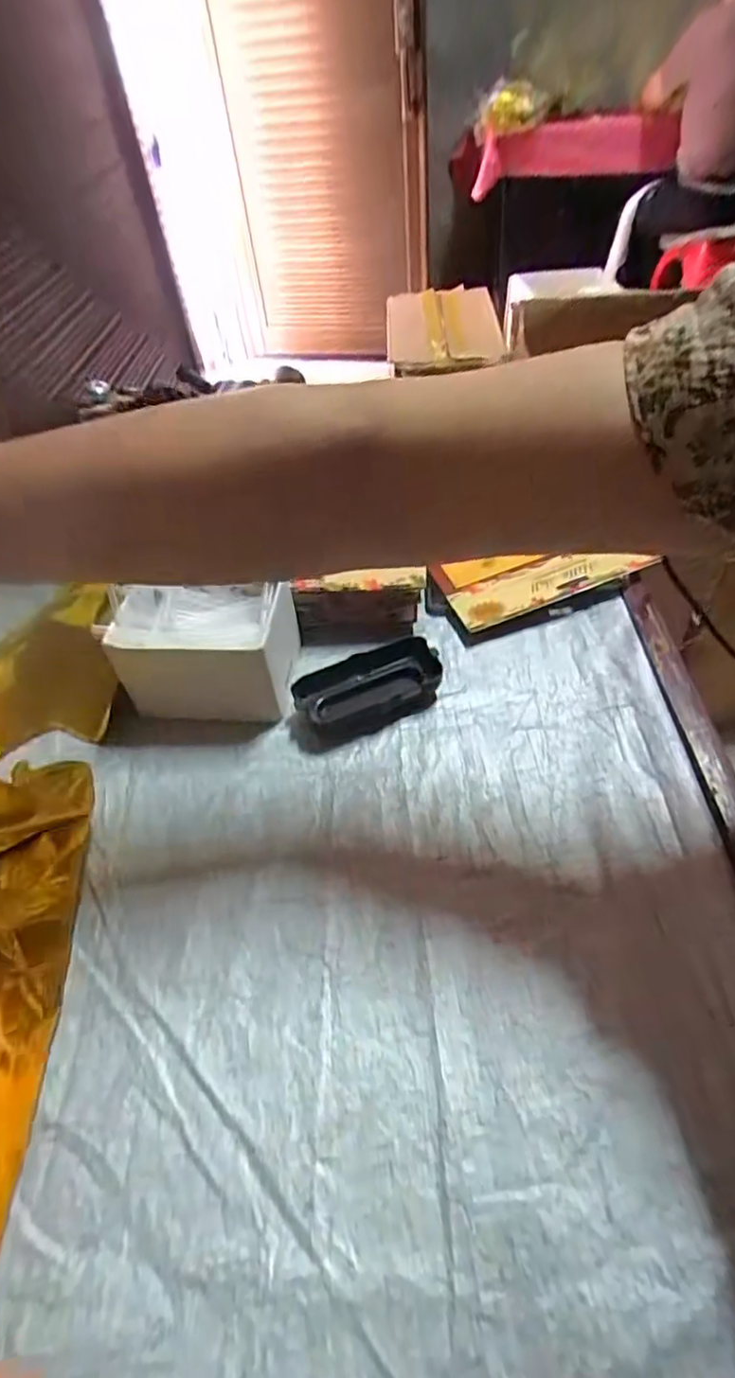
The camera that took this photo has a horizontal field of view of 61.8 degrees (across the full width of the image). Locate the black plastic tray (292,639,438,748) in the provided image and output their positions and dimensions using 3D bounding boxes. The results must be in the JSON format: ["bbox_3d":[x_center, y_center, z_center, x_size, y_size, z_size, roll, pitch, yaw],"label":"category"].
[{"bbox_3d":[0.002,-0.001,0.463,0.108,0.026,0.055,-21,50,-13],"label":"black plastic tray"}]

